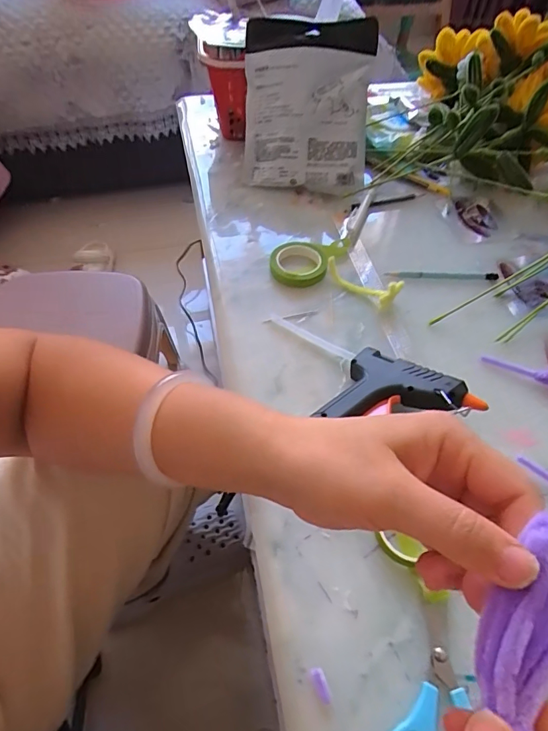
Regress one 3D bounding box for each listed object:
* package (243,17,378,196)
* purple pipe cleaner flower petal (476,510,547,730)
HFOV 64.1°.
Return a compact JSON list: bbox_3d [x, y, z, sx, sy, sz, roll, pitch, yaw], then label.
[{"bbox_3d":[0.040,-0.330,0.553,0.156,0.204,0.038,3,11,6],"label":"package"},{"bbox_3d":[0.091,0.087,0.154,0.024,0.009,0.068,25,82,16],"label":"purple pipe cleaner flower petal"}]

